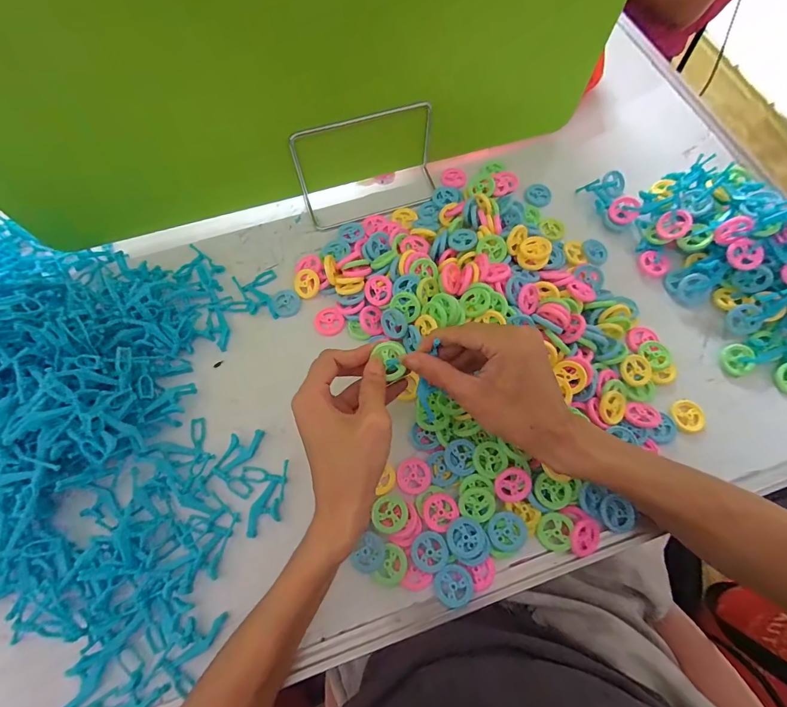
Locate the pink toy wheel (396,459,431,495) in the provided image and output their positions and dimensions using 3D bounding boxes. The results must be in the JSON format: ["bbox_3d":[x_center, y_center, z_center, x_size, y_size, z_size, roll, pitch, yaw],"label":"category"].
[{"bbox_3d":[0.018,0.105,0.331,0.029,0.004,0.028,-1,69,1],"label":"pink toy wheel"}]

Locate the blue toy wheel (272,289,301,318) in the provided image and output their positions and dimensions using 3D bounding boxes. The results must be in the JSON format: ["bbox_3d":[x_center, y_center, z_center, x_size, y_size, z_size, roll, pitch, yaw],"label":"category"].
[{"bbox_3d":[-0.110,-0.052,0.395,0.027,0.004,0.030,-20,70,-6],"label":"blue toy wheel"}]

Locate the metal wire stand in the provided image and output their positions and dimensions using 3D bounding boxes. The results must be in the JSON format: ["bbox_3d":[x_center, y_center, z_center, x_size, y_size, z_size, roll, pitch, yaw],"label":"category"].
[{"bbox_3d":[-0.023,-0.195,0.411,0.155,0.085,0.056,-17,70,-6],"label":"metal wire stand"}]

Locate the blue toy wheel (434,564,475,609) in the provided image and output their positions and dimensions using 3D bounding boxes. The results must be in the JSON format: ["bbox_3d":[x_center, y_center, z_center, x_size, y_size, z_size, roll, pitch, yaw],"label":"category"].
[{"bbox_3d":[0.048,0.182,0.301,0.029,0.007,0.029,-1,69,1],"label":"blue toy wheel"}]

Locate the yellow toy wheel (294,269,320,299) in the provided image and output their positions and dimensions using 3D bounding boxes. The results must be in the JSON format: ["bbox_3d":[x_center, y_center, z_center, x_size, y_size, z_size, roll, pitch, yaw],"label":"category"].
[{"bbox_3d":[-0.090,-0.072,0.398,0.028,0.005,0.030,-18,84,21],"label":"yellow toy wheel"}]

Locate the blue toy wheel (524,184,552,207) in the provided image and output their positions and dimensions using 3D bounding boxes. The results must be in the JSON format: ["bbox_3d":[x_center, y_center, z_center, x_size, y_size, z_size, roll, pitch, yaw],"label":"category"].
[{"bbox_3d":[0.169,-0.184,0.448,0.026,0.012,0.024,-1,69,1],"label":"blue toy wheel"}]

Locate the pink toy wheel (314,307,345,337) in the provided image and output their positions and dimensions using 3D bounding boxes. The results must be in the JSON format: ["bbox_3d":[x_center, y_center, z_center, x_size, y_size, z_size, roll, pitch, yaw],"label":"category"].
[{"bbox_3d":[-0.064,-0.033,0.386,0.029,0.004,0.027,-1,69,1],"label":"pink toy wheel"}]

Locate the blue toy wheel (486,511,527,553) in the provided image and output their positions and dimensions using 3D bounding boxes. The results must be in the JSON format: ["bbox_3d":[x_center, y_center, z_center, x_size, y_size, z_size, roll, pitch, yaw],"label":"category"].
[{"bbox_3d":[0.091,0.144,0.310,0.029,0.007,0.030,-1,69,1],"label":"blue toy wheel"}]

